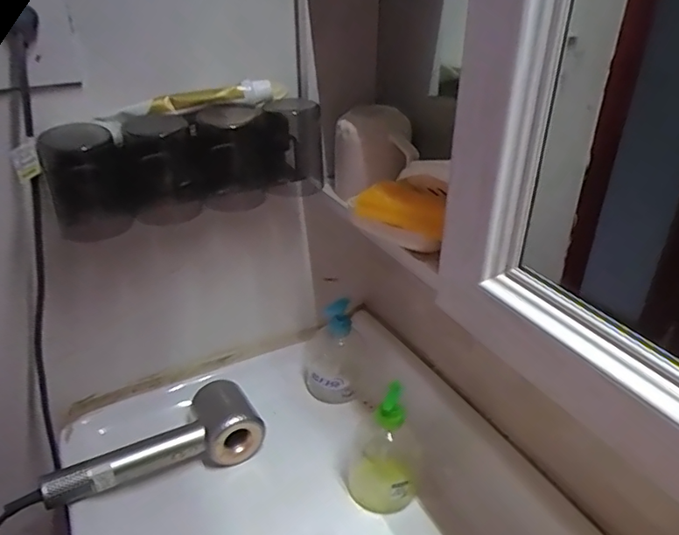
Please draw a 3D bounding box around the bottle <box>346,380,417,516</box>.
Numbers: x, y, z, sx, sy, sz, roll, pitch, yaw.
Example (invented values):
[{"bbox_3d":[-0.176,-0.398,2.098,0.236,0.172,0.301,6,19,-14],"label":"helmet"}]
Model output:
[{"bbox_3d":[0.052,0.204,0.625,0.085,0.170,0.068,3,31,6],"label":"bottle"}]

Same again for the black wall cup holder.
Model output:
[{"bbox_3d":[-0.152,-0.118,0.587,0.305,0.110,0.073,-18,35,-28],"label":"black wall cup holder"}]

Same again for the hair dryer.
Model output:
[{"bbox_3d":[-0.228,0.230,0.675,0.254,0.078,0.088,-17,34,-26],"label":"hair dryer"}]

